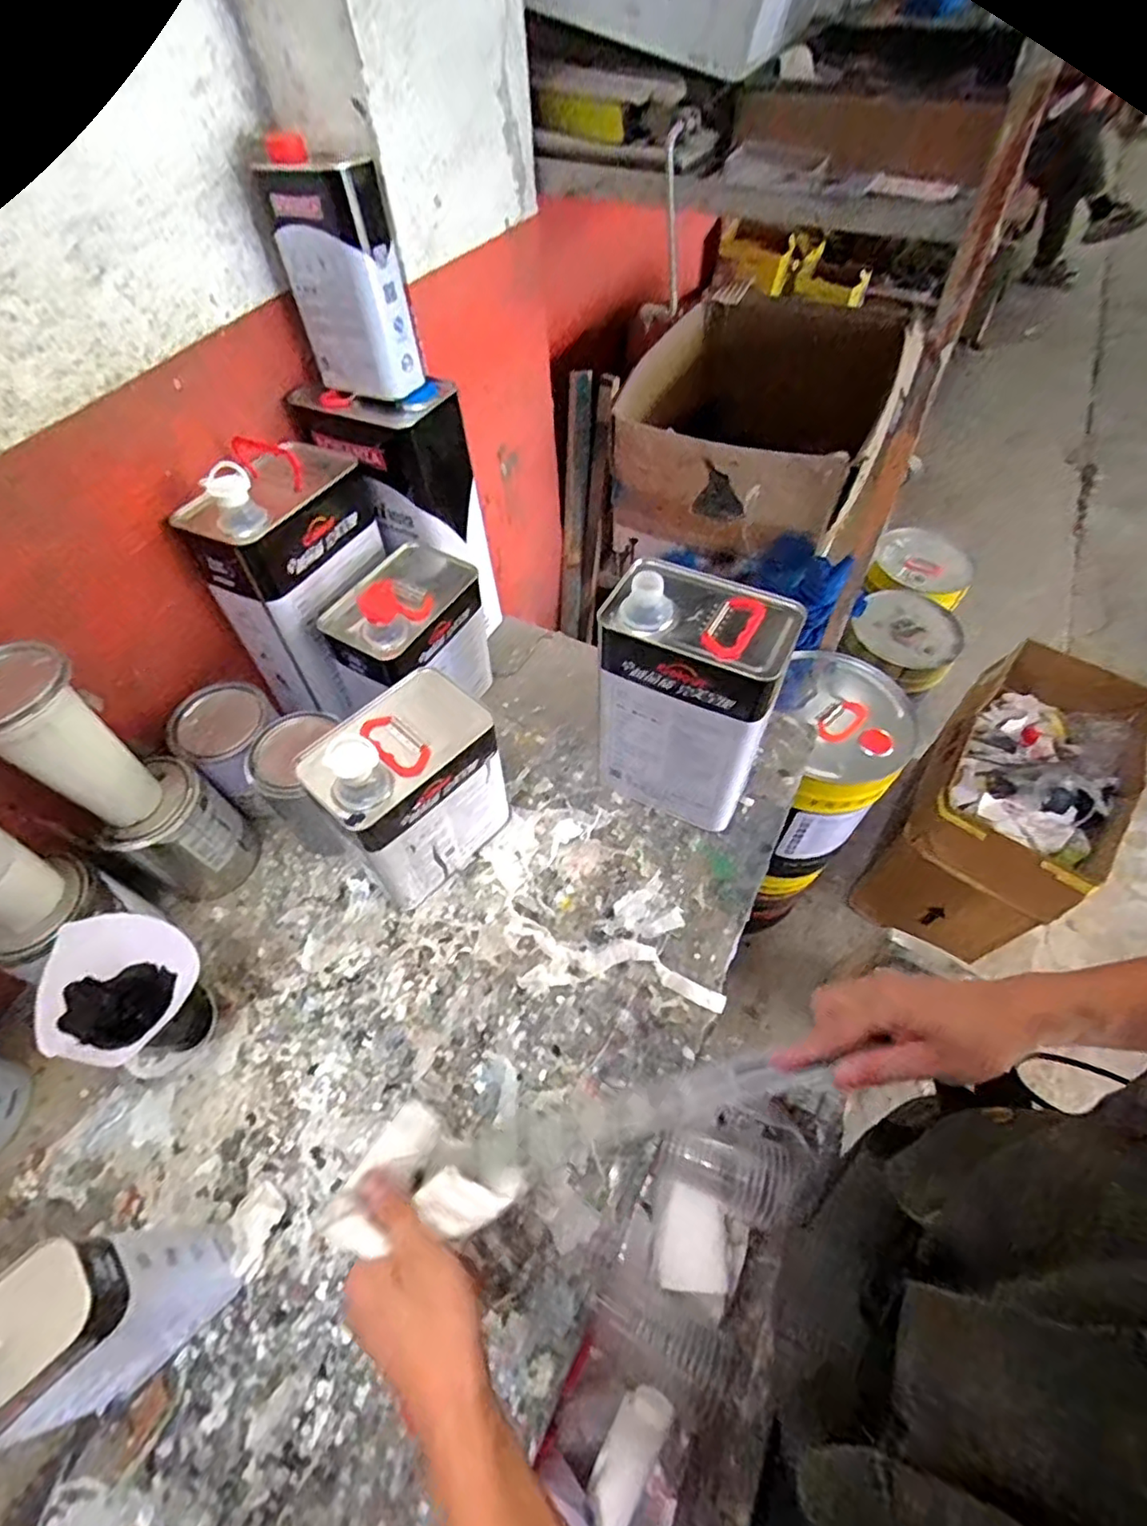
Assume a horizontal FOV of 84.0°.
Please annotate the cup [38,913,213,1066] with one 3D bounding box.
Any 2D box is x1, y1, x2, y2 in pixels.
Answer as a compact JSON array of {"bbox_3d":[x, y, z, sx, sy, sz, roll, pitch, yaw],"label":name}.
[{"bbox_3d":[-0.395,0.213,0.578,0.098,0.132,0.115,22,60,15],"label":"cup"}]

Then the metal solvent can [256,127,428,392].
[{"bbox_3d":[-0.219,-0.468,0.617,0.116,0.176,0.070,28,62,19],"label":"metal solvent can"}]

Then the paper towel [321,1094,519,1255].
[{"bbox_3d":[-0.094,0.270,0.398,0.095,0.053,0.076,25,61,17],"label":"paper towel"}]

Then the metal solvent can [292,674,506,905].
[{"bbox_3d":[-0.162,0.021,0.642,0.117,0.221,0.165,36,64,22],"label":"metal solvent can"}]

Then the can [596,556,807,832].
[{"bbox_3d":[0.116,-0.065,0.657,0.164,0.265,0.119,22,60,15],"label":"can"}]

